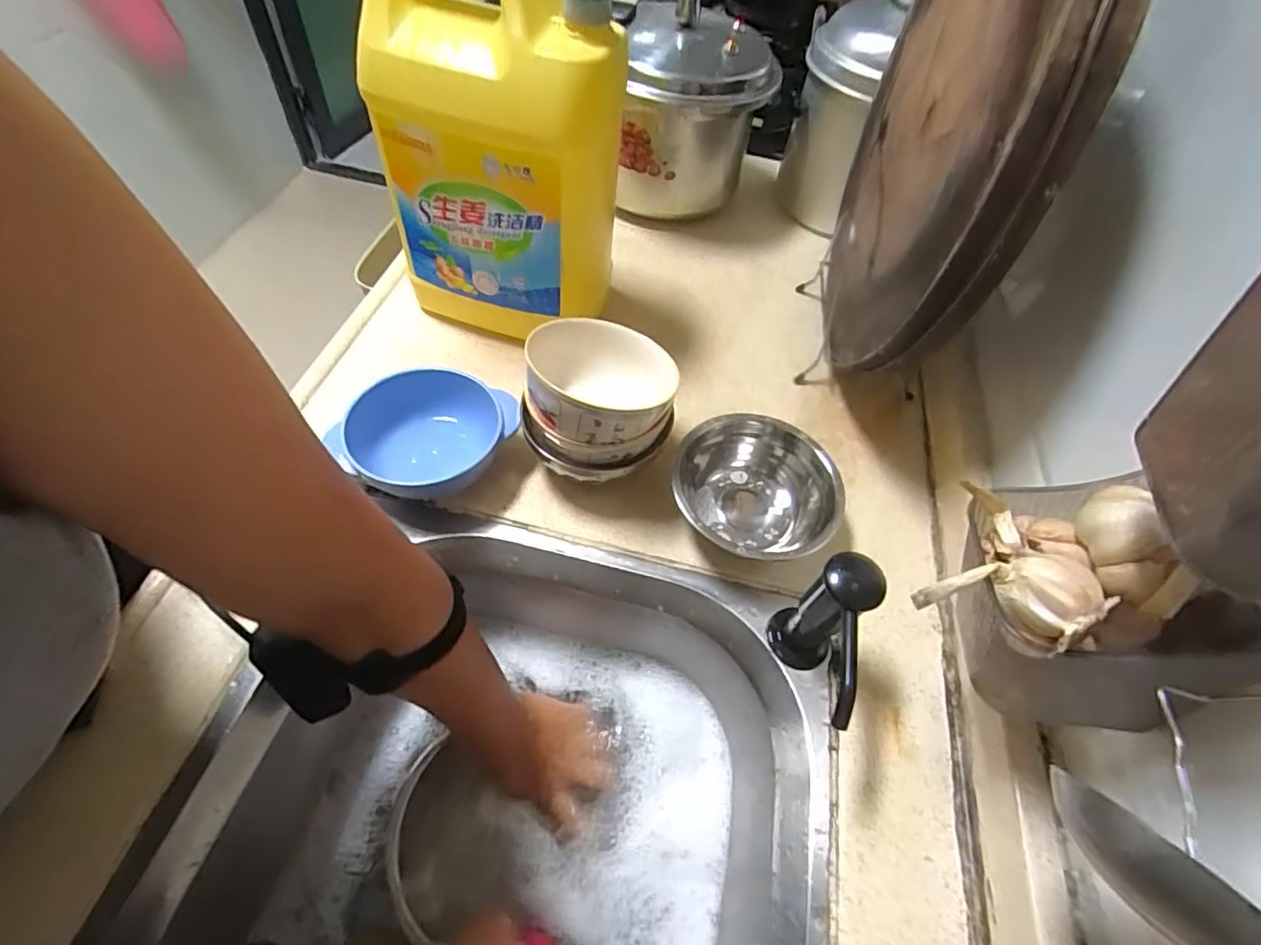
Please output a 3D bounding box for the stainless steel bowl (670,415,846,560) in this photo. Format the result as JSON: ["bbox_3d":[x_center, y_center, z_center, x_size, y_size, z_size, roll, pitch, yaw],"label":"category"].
[{"bbox_3d":[0.098,0.019,0.466,0.127,0.061,0.126,2,55,-3],"label":"stainless steel bowl"}]

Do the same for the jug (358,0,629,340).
[{"bbox_3d":[-0.107,-0.251,0.494,0.178,0.291,0.103,16,55,6],"label":"jug"}]

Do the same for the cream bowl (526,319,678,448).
[{"bbox_3d":[-0.019,-0.066,0.443,0.098,0.068,0.107,3,56,-4],"label":"cream bowl"}]

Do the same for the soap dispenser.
[{"bbox_3d":[0.116,0.116,0.371,0.043,0.109,0.094,25,57,13],"label":"soap dispenser"}]

